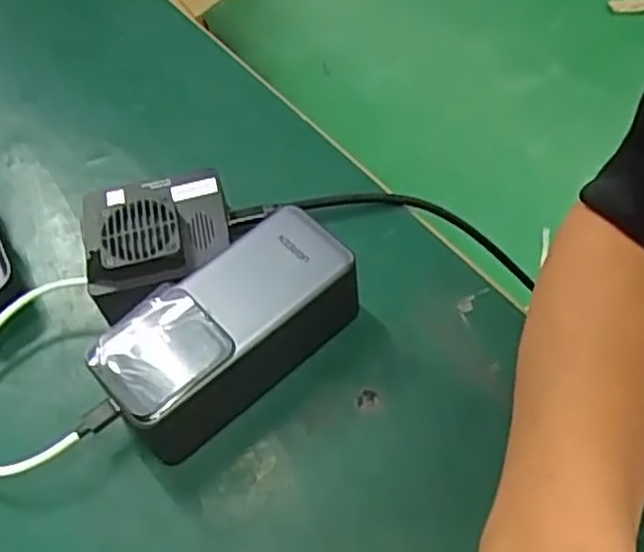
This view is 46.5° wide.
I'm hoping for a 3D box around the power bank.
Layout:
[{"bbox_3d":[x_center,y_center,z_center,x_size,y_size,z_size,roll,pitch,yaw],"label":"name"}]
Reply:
[{"bbox_3d":[-0.044,0.027,0.369,0.126,0.055,0.058,-34,60,-17],"label":"power bank"}]

